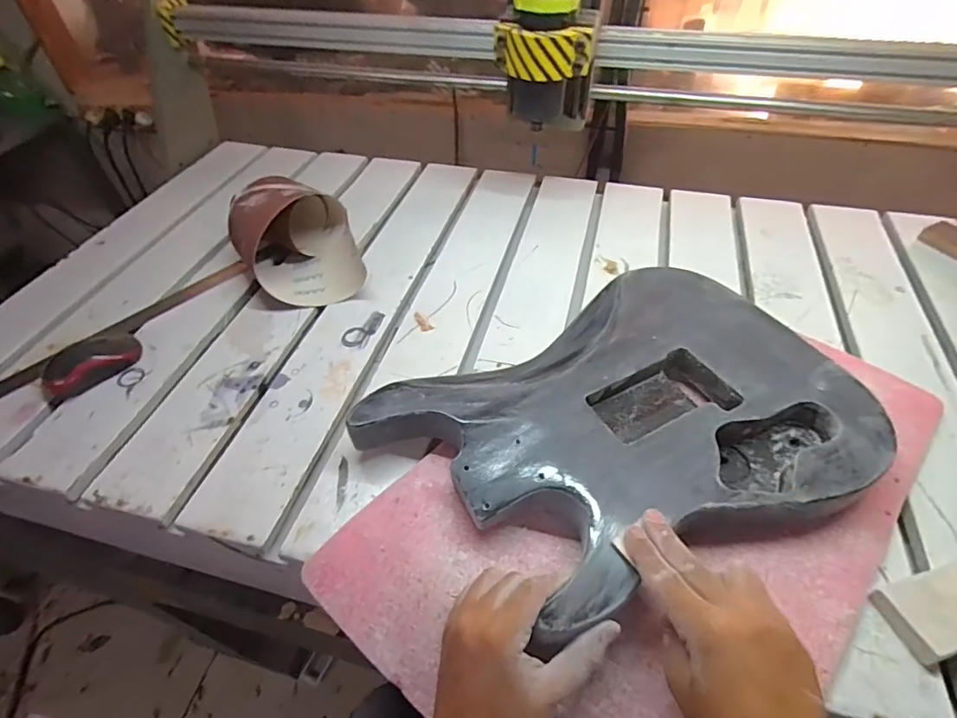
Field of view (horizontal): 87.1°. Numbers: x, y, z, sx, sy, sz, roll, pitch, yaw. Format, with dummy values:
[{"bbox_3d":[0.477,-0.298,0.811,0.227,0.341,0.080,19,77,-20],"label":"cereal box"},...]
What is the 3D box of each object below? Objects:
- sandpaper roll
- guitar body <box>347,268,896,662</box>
[{"bbox_3d":[-0.241,-0.157,0.661,0.141,0.101,0.174,-20,50,-15],"label":"sandpaper roll"},{"bbox_3d":[0.135,0.063,0.458,0.395,0.043,0.280,-26,52,-20],"label":"guitar body"}]

